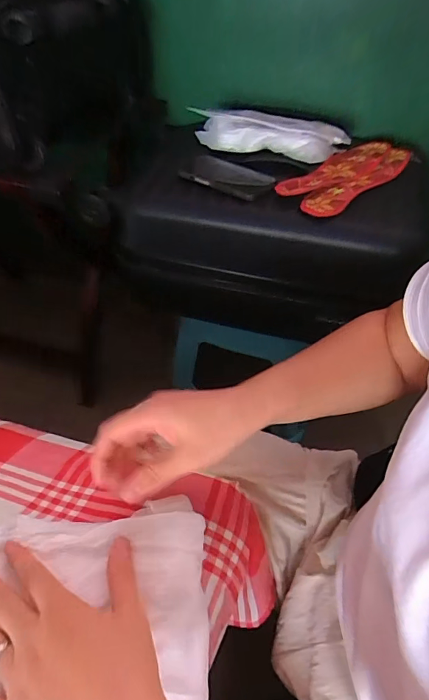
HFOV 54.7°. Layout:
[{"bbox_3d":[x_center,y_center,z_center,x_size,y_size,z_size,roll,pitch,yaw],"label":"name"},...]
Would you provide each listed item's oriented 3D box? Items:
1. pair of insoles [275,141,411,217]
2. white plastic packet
[{"bbox_3d":[0.212,-0.281,0.660,0.259,0.017,0.101,-35,56,-28],"label":"pair of insoles"},{"bbox_3d":[0.089,-0.362,0.701,0.263,0.046,0.072,14,49,13],"label":"white plastic packet"}]

